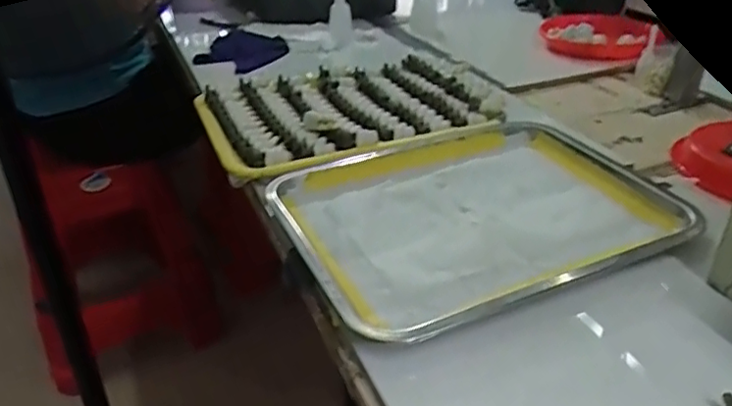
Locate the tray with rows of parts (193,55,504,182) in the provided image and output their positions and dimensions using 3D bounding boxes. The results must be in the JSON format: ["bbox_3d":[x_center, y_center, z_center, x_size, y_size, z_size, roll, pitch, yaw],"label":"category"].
[{"bbox_3d":[-0.022,-0.121,0.744,0.340,0.036,0.239,-17,35,-22],"label":"tray with rows of parts"}]

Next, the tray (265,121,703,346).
[{"bbox_3d":[0.112,0.004,0.570,0.360,0.028,0.262,-15,34,-20],"label":"tray"}]

